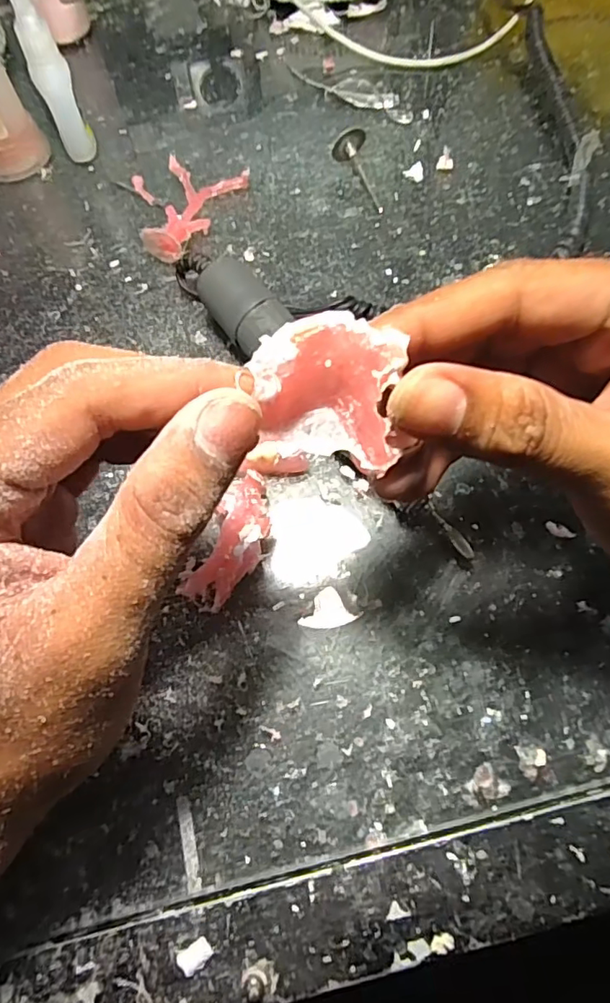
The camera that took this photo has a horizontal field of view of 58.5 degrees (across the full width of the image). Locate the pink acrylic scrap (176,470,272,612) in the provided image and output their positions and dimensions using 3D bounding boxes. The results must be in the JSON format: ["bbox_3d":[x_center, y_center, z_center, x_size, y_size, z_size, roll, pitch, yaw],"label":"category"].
[{"bbox_3d":[-0.027,0.016,0.220,0.023,0.018,0.056,24,71,12],"label":"pink acrylic scrap"}]

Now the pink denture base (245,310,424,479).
[{"bbox_3d":[0.006,-0.025,0.134,0.034,0.026,0.030,5,68,5],"label":"pink denture base"}]

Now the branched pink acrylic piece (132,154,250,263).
[{"bbox_3d":[-0.059,-0.162,0.296,0.062,0.020,0.069,-14,68,-3],"label":"branched pink acrylic piece"}]

